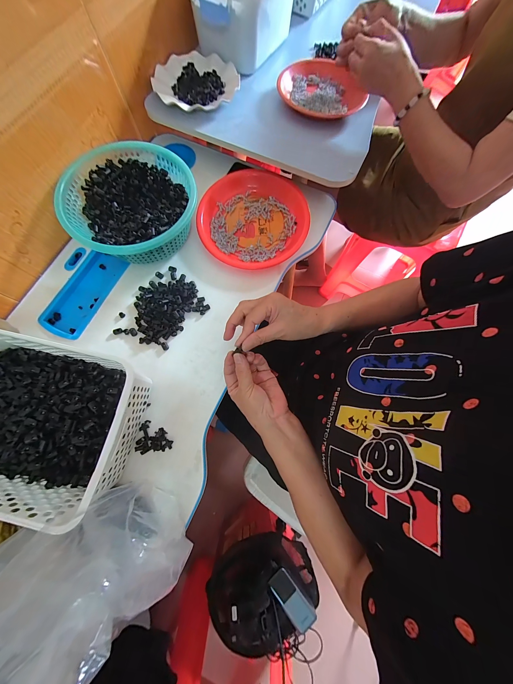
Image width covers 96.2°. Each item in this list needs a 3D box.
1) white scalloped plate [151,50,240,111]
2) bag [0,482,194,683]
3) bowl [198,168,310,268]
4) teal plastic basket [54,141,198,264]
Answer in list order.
[{"bbox_3d":[-0.131,-0.567,0.506,0.179,0.020,0.172,0,75,-2],"label":"white scalloped plate"},{"bbox_3d":[-0.194,0.250,0.244,0.188,0.187,0.140,-32,78,-10],"label":"bag"},{"bbox_3d":[-0.006,-0.256,0.482,0.230,0.030,0.212,0,75,-2],"label":"bowl"},{"bbox_3d":[-0.236,-0.259,0.445,0.228,0.072,0.227,0,75,-2],"label":"teal plastic basket"}]

